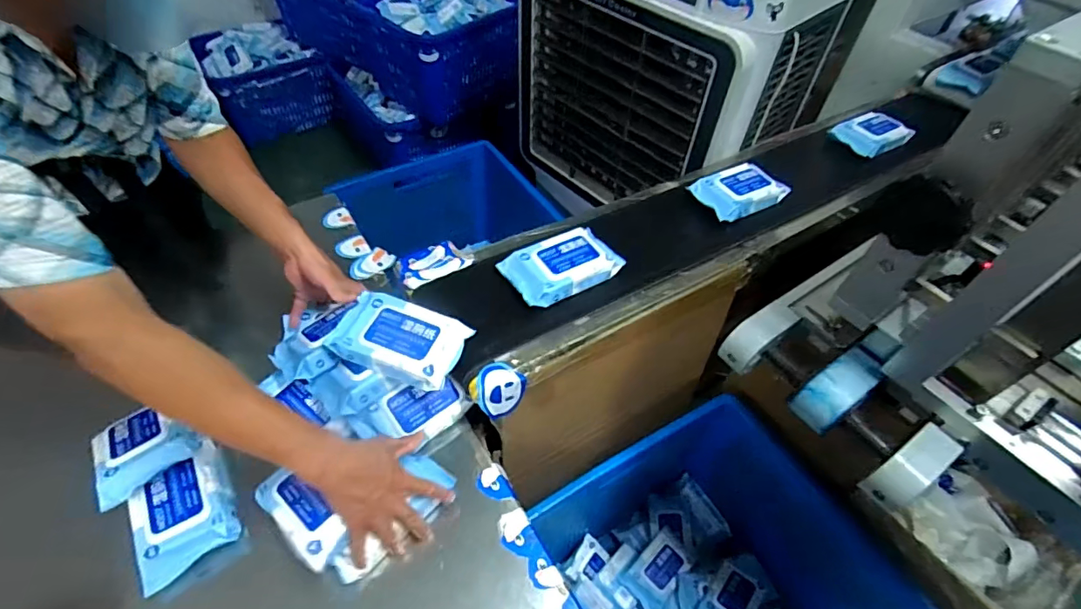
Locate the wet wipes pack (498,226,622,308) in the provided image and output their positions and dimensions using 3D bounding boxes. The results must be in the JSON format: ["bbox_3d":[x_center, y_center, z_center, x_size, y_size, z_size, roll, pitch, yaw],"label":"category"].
[{"bbox_3d":[0.036,-0.063,0.828,0.178,0.047,0.115,-26,56,-23],"label":"wet wipes pack"}]

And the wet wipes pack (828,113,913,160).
[{"bbox_3d":[0.752,-0.399,1.146,0.150,0.031,0.120,-20,54,-19],"label":"wet wipes pack"}]

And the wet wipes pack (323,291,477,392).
[{"bbox_3d":[-0.200,0.050,0.714,0.177,0.051,0.105,19,51,12],"label":"wet wipes pack"}]

